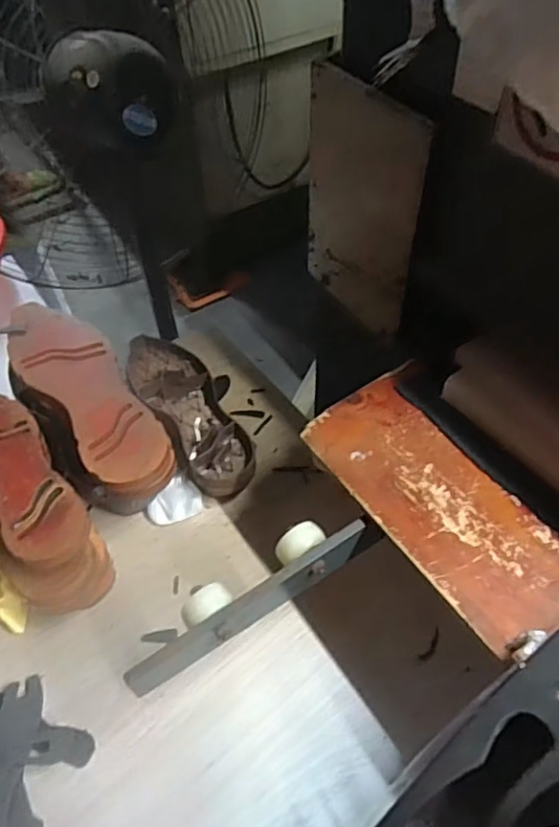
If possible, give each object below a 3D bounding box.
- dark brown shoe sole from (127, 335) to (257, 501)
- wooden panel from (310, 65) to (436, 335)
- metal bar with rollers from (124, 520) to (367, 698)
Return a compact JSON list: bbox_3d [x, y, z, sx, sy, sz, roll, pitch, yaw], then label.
[{"bbox_3d":[-0.126,-0.013,0.841,0.136,0.061,0.292,-18,55,-13],"label":"dark brown shoe sole"},{"bbox_3d":[0.083,-0.222,0.656,0.010,0.255,0.179,-27,54,-19],"label":"wooden panel"},{"bbox_3d":[-0.029,0.158,0.530,0.231,0.032,0.047,-29,54,-21],"label":"metal bar with rollers"}]

